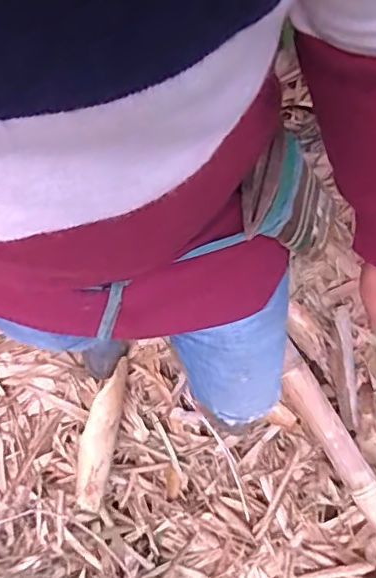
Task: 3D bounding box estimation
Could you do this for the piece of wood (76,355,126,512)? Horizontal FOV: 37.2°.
[{"bbox_3d":[-0.187,0.305,1.195,0.069,0.057,0.307,11,79,3],"label":"piece of wood"}]

